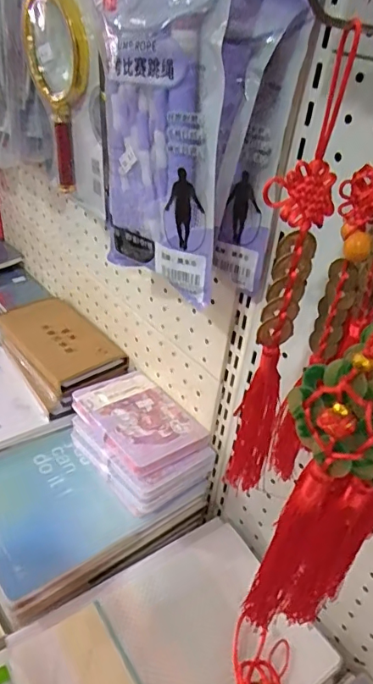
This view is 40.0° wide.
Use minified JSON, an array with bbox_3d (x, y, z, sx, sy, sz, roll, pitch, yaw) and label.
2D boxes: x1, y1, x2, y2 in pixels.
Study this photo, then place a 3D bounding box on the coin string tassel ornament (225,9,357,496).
[{"bbox_3d":[0.052,-0.013,0.293,0.023,0.275,0.030,32,42,30],"label":"coin string tassel ornament"}]

